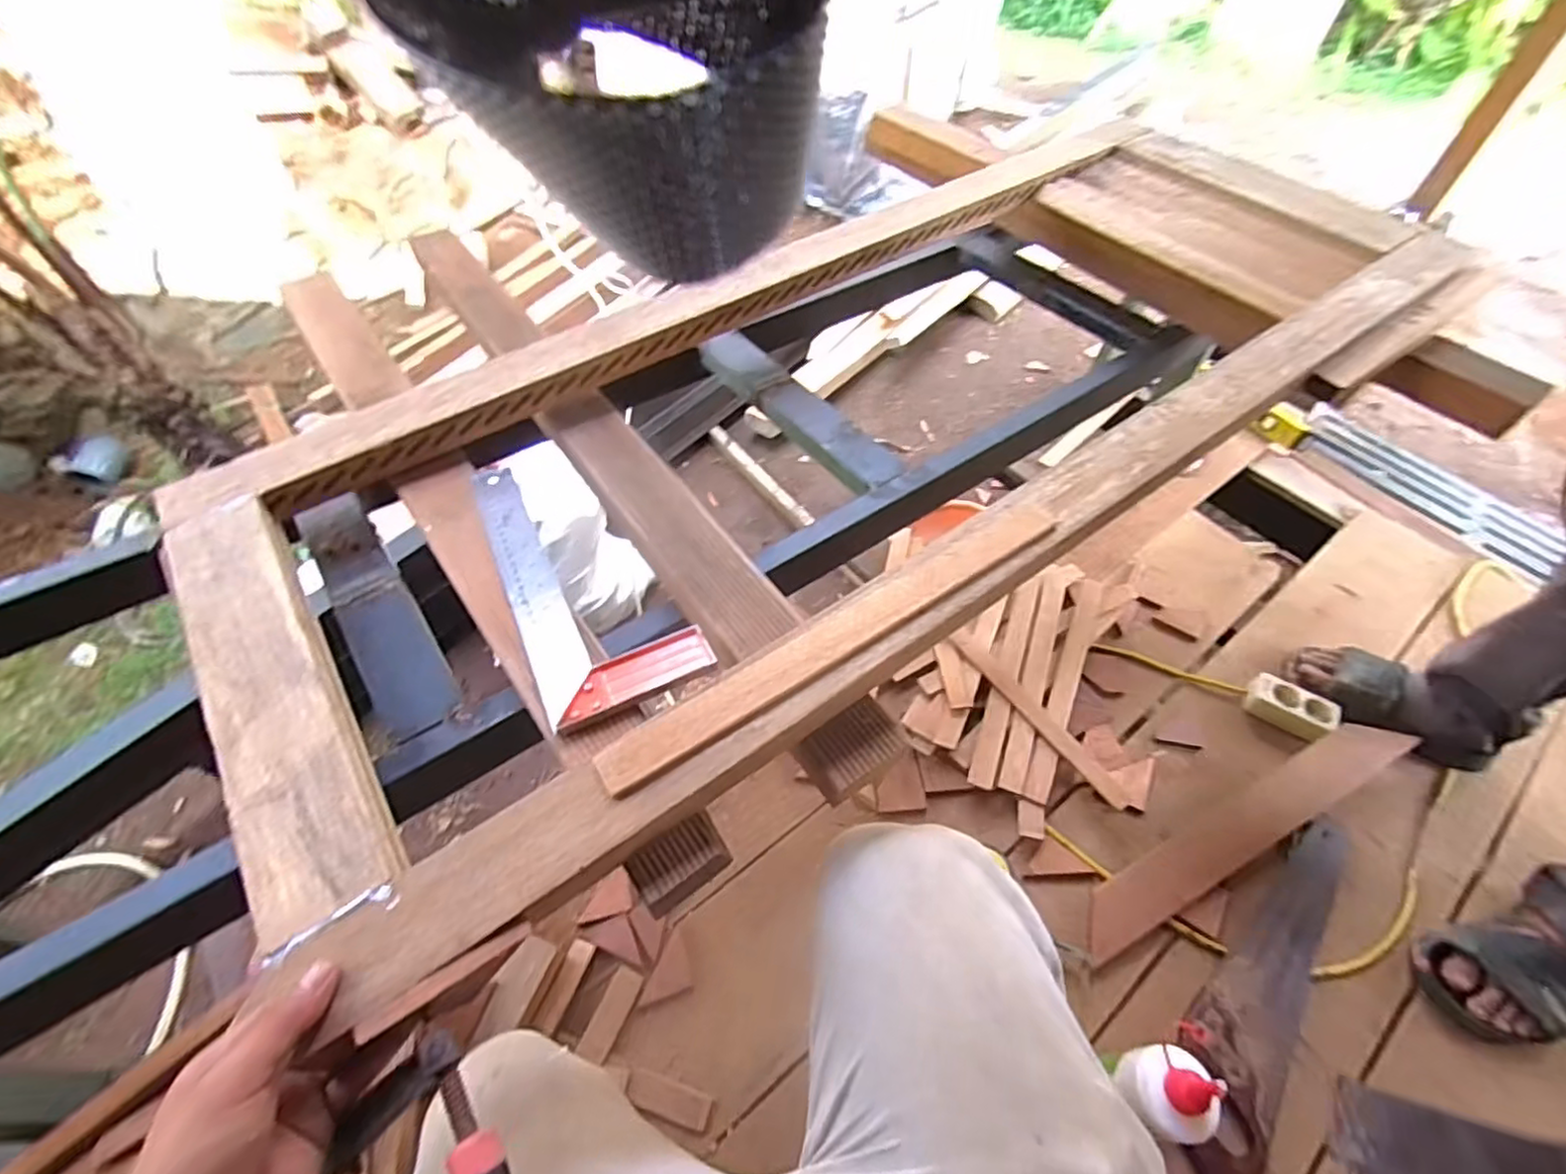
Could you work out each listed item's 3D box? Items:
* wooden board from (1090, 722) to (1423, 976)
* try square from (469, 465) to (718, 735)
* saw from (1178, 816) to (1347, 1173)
[{"bbox_3d":[0.596,0.306,0.853,0.536,0.016,0.069,-23,55,-15],"label":"wooden board"},{"bbox_3d":[-0.174,-0.018,0.569,0.123,0.028,0.291,-21,55,-18],"label":"try square"},{"bbox_3d":[0.549,0.442,0.758,0.103,0.020,0.459,34,58,22],"label":"saw"}]

